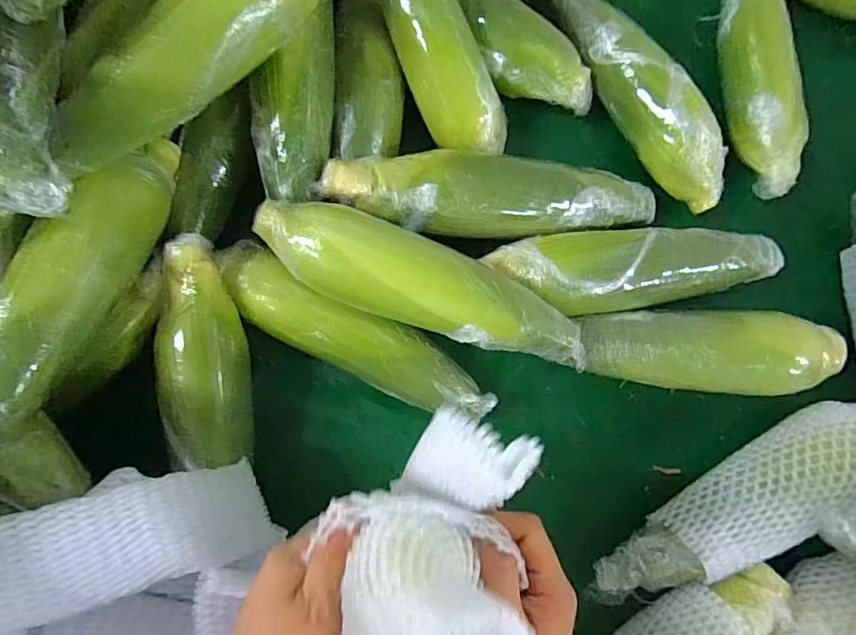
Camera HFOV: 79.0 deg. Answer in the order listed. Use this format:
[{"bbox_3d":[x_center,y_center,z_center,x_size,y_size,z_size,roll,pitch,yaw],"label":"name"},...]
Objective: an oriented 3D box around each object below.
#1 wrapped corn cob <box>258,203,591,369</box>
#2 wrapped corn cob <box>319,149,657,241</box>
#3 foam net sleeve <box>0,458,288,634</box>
[{"bbox_3d":[0.000,-0.021,0.365,0.242,0.049,0.058,20,83,-1],"label":"wrapped corn cob"},{"bbox_3d":[0.056,-0.092,0.403,0.265,0.057,0.057,0,84,-4],"label":"wrapped corn cob"},{"bbox_3d":[-0.174,0.128,0.303,0.170,0.034,0.059,-1,82,-39],"label":"foam net sleeve"}]

